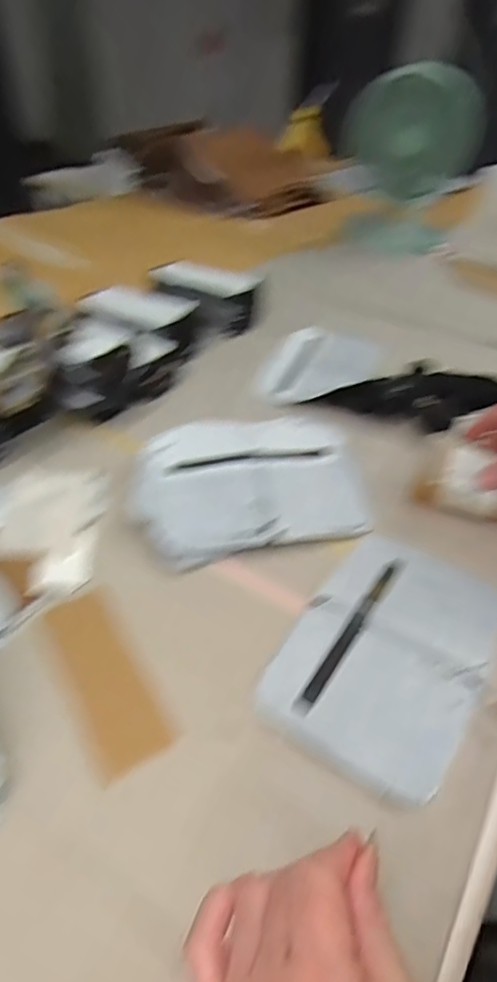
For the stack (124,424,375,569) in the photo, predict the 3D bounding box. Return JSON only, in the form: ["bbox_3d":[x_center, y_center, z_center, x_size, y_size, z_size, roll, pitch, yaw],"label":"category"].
[{"bbox_3d":[-0.005,-0.010,0.526,0.210,0.034,0.168,-9,42,-14],"label":"stack"}]

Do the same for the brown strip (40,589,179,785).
[{"bbox_3d":[-0.104,0.127,0.385,0.053,0.006,0.143,-21,46,-26],"label":"brown strip"}]

